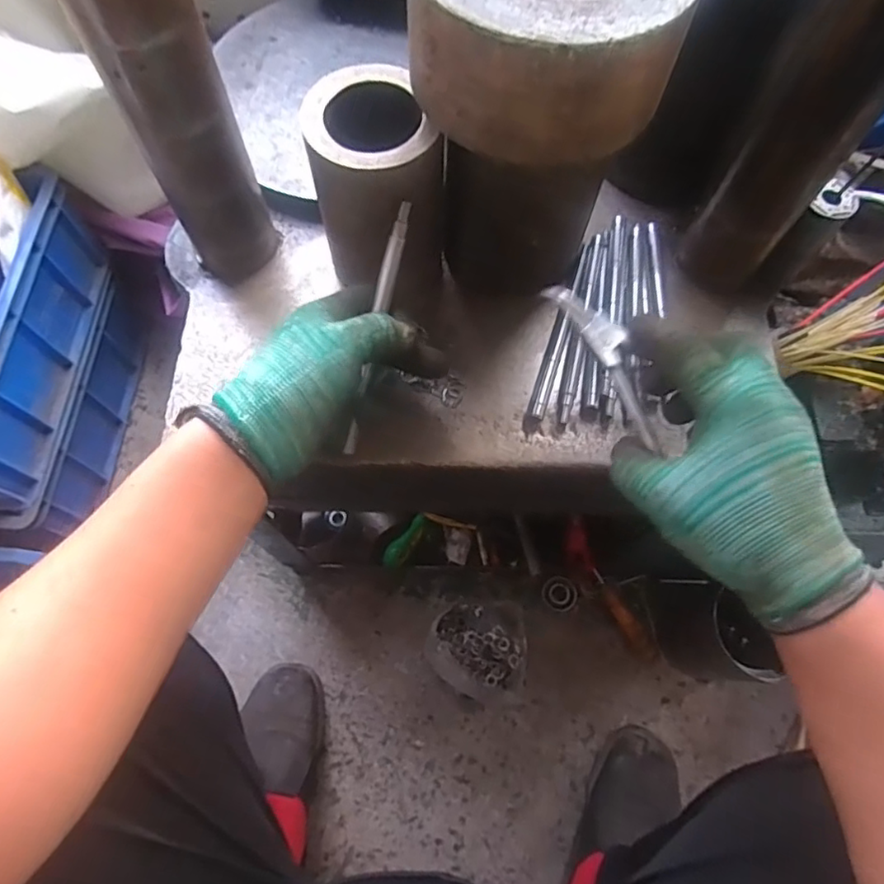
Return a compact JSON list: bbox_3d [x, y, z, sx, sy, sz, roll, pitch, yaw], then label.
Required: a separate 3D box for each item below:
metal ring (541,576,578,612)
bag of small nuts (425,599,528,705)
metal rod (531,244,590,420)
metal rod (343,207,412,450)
[{"bbox_3d":[0.161,0.209,0.802,0.047,0.012,0.046,1,68,-1],"label":"metal ring"},{"bbox_3d":[0.048,0.266,0.757,0.128,0.078,0.121,5,68,1],"label":"bag of small nuts"},{"bbox_3d":[0.092,-0.087,0.451,0.012,0.011,0.155,18,69,5],"label":"metal rod"},{"bbox_3d":[-0.042,-0.071,0.378,0.010,0.006,0.163,14,95,4],"label":"metal rod"}]

